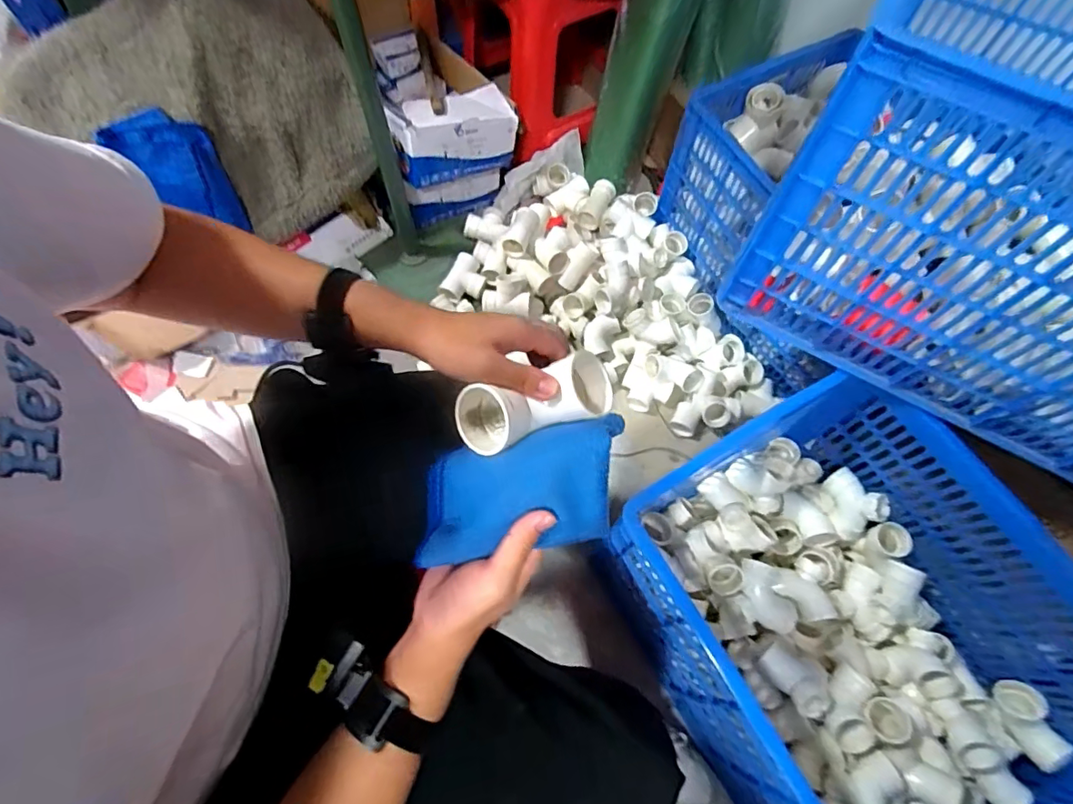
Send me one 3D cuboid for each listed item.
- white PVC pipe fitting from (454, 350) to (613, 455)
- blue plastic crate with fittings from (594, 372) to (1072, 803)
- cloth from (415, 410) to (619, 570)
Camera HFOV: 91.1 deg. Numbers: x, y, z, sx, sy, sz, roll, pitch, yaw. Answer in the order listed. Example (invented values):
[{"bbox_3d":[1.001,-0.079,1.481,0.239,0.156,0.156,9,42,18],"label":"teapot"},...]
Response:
[{"bbox_3d":[0.000,0.002,0.425,0.126,0.048,0.055,-19,67,-2],"label":"white PVC pipe fitting"},{"bbox_3d":[0.474,0.399,0.797,0.452,0.409,0.705,-26,69,-13],"label":"blue plastic crate with fittings"},{"bbox_3d":[-0.010,0.066,0.397,0.156,0.022,0.093,-16,50,12],"label":"cloth"}]

